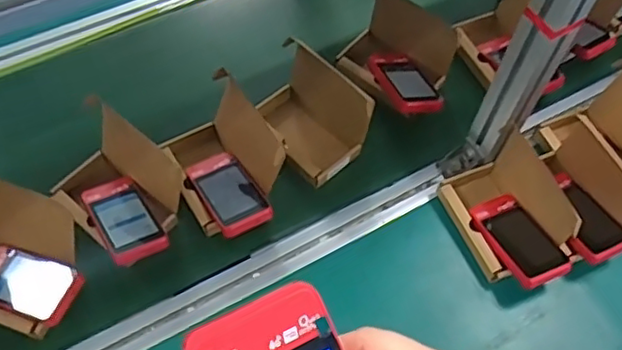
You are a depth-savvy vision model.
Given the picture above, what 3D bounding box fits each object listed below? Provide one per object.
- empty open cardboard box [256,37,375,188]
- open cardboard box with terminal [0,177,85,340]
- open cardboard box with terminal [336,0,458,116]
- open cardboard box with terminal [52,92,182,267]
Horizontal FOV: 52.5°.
[{"bbox_3d":[-0.007,-0.085,0.827,0.094,0.116,0.163,-27,61,-22],"label":"empty open cardboard box"},{"bbox_3d":[-0.332,0.089,0.698,0.167,0.089,0.128,18,55,8],"label":"open cardboard box with terminal"},{"bbox_3d":[0.122,-0.174,0.901,0.113,0.100,0.188,-34,63,-26],"label":"open cardboard box with terminal"},{"bbox_3d":[-0.227,0.010,0.750,0.185,0.088,0.124,39,60,21],"label":"open cardboard box with terminal"}]

